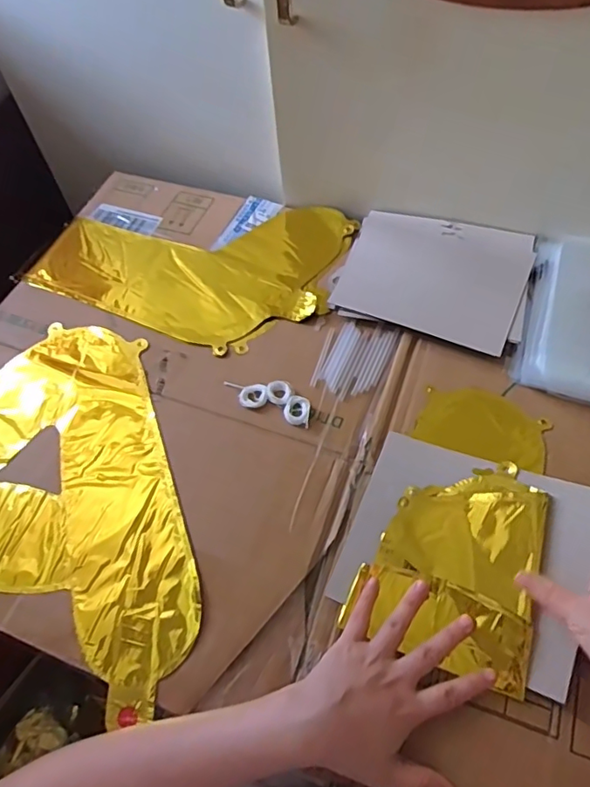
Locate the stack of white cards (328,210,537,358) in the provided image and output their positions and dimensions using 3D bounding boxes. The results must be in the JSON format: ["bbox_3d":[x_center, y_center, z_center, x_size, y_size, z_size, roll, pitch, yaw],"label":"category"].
[{"bbox_3d":[0.160,-0.138,0.633,0.203,0.012,0.169,16,62,14],"label":"stack of white cards"}]

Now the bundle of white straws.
[{"bbox_3d":[0.062,-0.038,0.589,0.070,0.004,0.095,18,62,15],"label":"bundle of white straws"}]

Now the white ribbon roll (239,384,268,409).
[{"bbox_3d":[-0.042,0.003,0.566,0.029,0.007,0.028,-2,59,4],"label":"white ribbon roll"}]

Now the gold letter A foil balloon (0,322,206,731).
[{"bbox_3d":[-0.253,0.082,0.552,0.393,0.032,0.329,11,60,11],"label":"gold letter A foil balloon"}]

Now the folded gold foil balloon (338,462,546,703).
[{"bbox_3d":[0.129,0.139,0.466,0.140,0.017,0.170,10,71,20],"label":"folded gold foil balloon"}]

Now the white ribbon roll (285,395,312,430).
[{"bbox_3d":[0.003,0.018,0.550,0.026,0.006,0.032,5,59,8],"label":"white ribbon roll"}]

